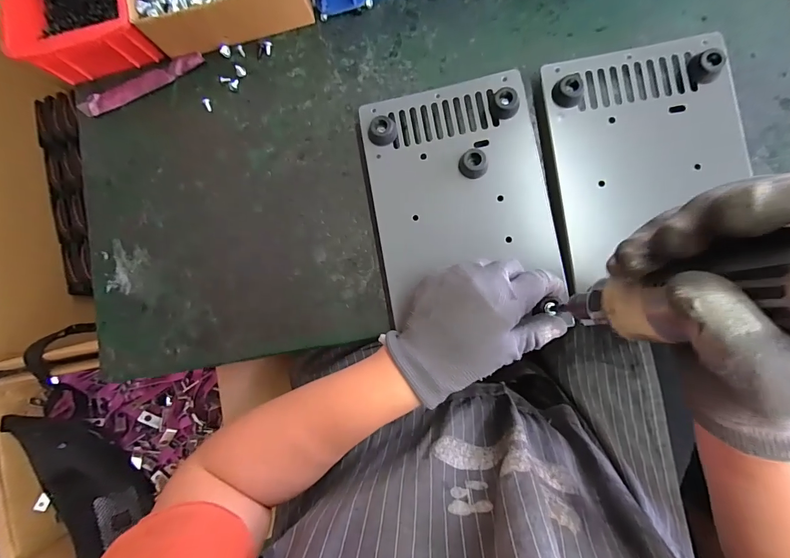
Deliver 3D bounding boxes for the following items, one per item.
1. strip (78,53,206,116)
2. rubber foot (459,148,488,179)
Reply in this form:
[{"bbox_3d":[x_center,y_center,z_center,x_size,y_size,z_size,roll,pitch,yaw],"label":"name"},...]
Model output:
[{"bbox_3d":[-0.268,-0.206,0.400,0.140,0.012,0.022,-18,85,6],"label":"strip"},{"bbox_3d":[0.068,-0.099,0.326,0.024,0.015,0.021,2,87,8],"label":"rubber foot"}]

